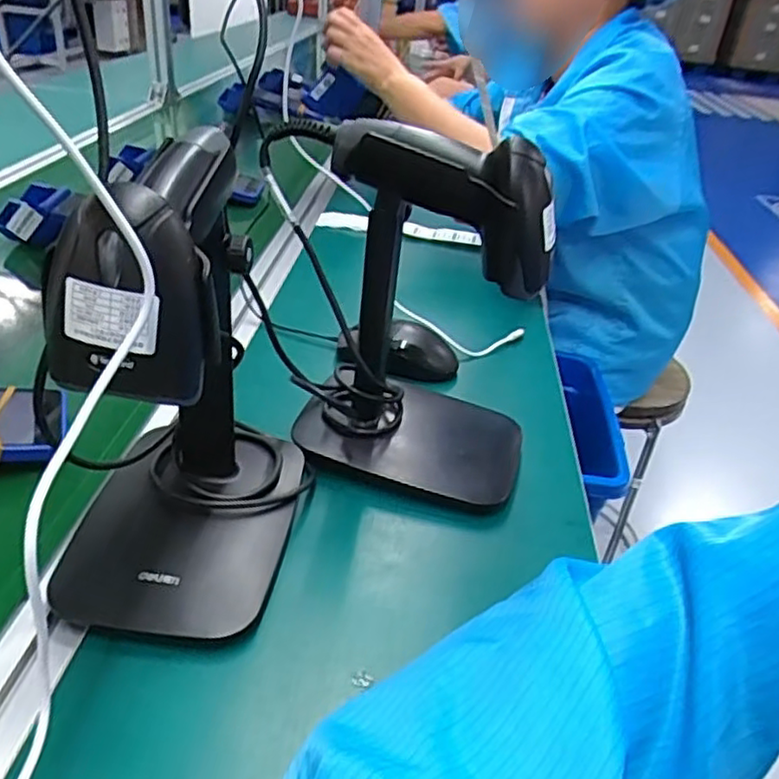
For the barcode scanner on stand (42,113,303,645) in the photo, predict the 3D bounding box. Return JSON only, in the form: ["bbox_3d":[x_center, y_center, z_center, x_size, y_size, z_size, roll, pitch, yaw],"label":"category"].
[{"bbox_3d":[-0.107,-0.002,0.374,0.109,0.236,0.163,10,33,4],"label":"barcode scanner on stand"}]

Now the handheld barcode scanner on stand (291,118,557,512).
[{"bbox_3d":[0.029,-0.052,0.480,0.165,0.237,0.125,13,33,8],"label":"handheld barcode scanner on stand"}]

